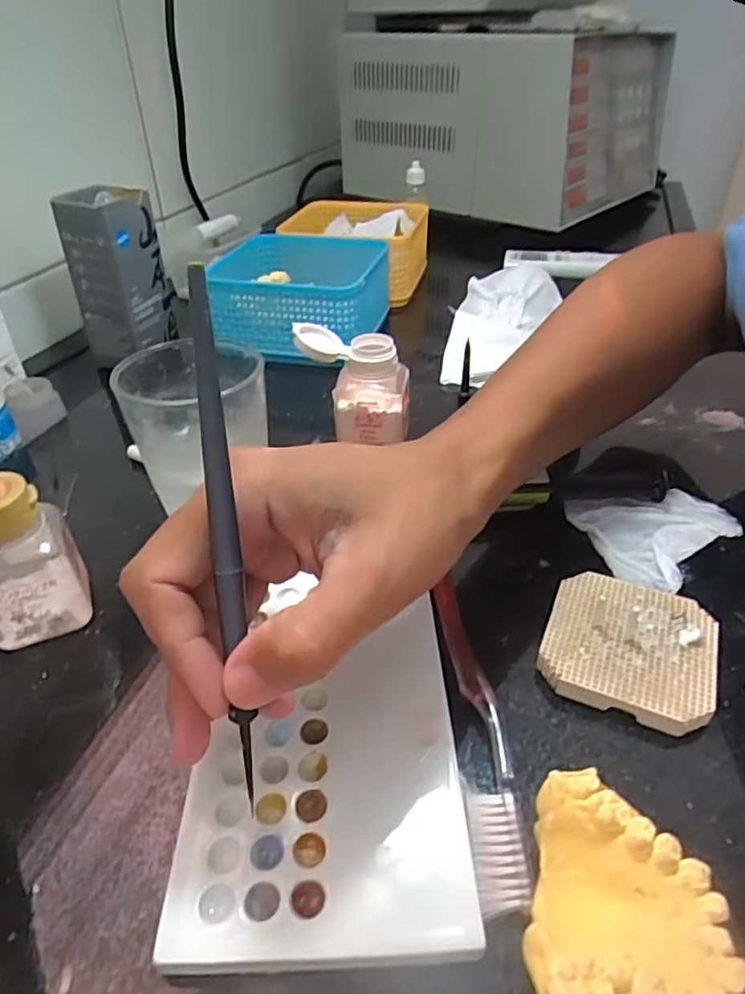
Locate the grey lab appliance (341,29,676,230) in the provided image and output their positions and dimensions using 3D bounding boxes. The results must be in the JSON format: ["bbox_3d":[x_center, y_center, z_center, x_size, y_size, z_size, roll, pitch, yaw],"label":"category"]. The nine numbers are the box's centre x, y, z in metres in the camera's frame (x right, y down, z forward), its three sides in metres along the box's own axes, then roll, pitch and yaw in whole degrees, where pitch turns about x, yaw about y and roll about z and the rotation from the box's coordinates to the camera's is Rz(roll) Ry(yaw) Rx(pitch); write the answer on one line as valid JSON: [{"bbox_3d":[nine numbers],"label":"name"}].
[{"bbox_3d":[0.199,-0.564,0.909,0.391,0.203,0.388,24,44,29],"label":"grey lab appliance"}]

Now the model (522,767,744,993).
[{"bbox_3d":[0.068,0.117,0.169,0.049,0.036,0.065,11,39,15],"label":"model"}]

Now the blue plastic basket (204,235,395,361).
[{"bbox_3d":[-0.058,-0.178,0.533,0.135,0.067,0.135,4,37,6],"label":"blue plastic basket"}]

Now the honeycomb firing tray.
[{"bbox_3d":[0.108,0.062,0.260,0.065,0.012,0.068,15,40,20],"label":"honeycomb firing tray"}]

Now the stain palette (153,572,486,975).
[{"bbox_3d":[-0.016,0.094,0.222,0.092,0.011,0.124,-2,39,-1],"label":"stain palette"}]

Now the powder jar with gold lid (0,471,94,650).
[{"bbox_3d":[-0.151,0.029,0.265,0.045,0.076,0.031,-24,43,-28],"label":"powder jar with gold lid"}]

